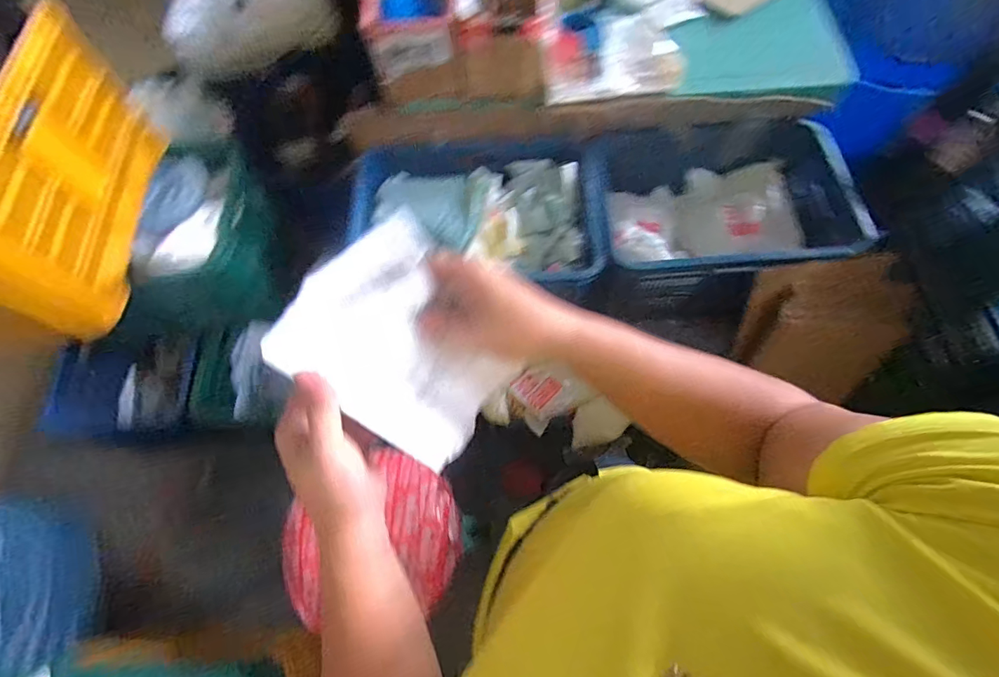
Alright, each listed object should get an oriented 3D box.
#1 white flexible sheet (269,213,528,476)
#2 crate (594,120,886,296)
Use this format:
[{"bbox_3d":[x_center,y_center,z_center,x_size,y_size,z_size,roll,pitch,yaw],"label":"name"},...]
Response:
[{"bbox_3d":[-0.065,0.006,0.339,0.166,0.016,0.140,46,62,-21],"label":"white flexible sheet"},{"bbox_3d":[0.493,-0.288,1.023,0.501,0.210,0.402,-6,66,0],"label":"crate"}]

